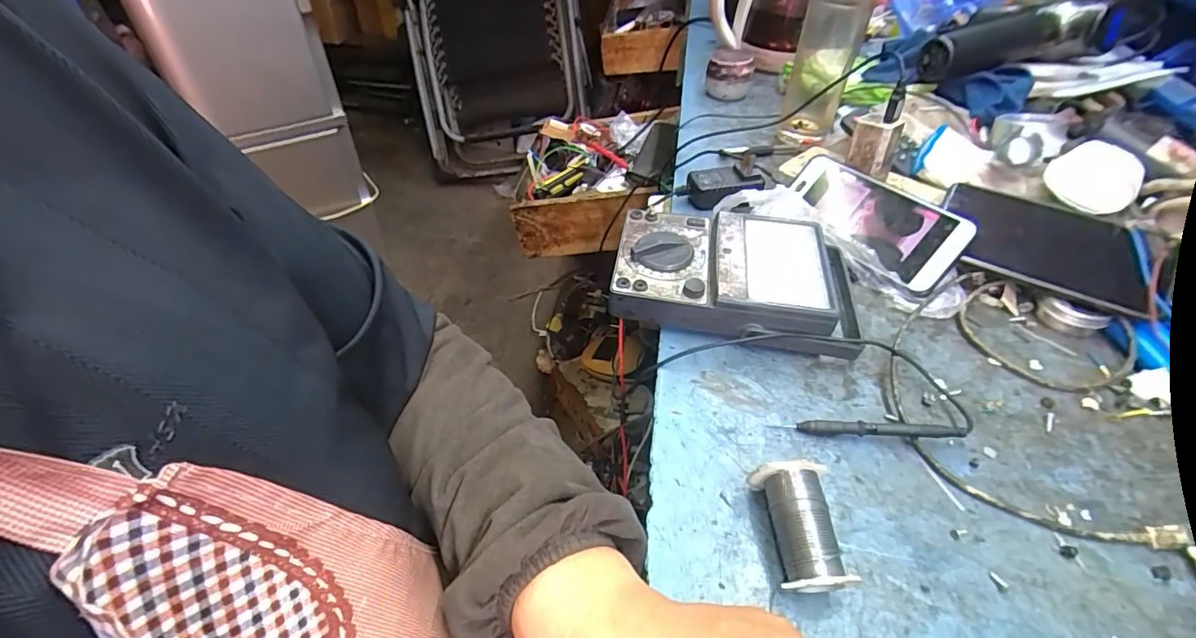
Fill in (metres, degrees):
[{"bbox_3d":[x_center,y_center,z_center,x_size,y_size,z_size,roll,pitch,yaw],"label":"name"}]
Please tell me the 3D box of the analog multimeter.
[{"bbox_3d":[0.113,-0.035,0.418,0.194,0.047,0.122,9,46,7],"label":"analog multimeter"}]

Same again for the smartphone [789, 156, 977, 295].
[{"bbox_3d":[0.239,-0.090,0.454,0.070,0.009,0.150,-48,60,0],"label":"smartphone"}]

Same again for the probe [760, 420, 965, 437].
[{"bbox_3d":[0.175,0.072,0.338,0.116,0.018,0.008,4,45,3],"label":"probe"}]

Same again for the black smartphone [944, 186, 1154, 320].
[{"bbox_3d":[0.356,-0.063,0.417,0.141,0.013,0.079,25,71,22],"label":"black smartphone"}]

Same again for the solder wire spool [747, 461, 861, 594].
[{"bbox_3d":[0.110,0.113,0.281,0.037,0.039,0.061,-1,45,-3],"label":"solder wire spool"}]

